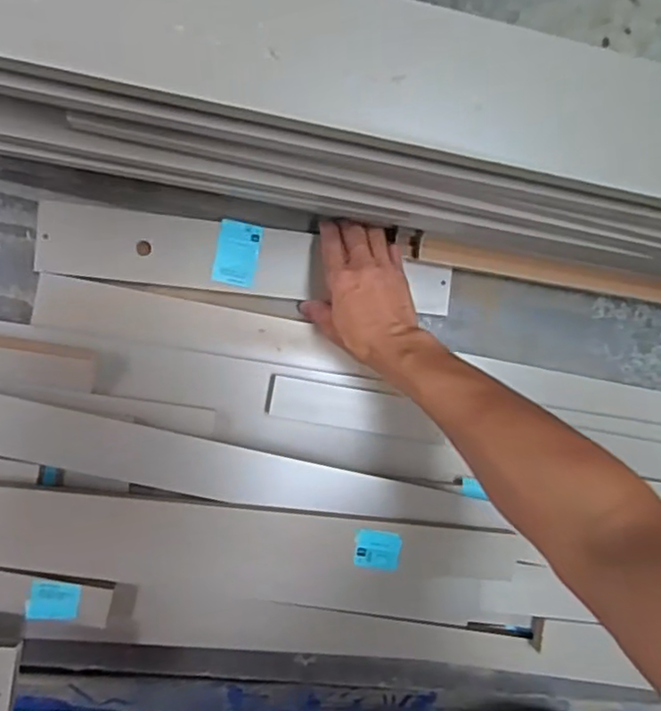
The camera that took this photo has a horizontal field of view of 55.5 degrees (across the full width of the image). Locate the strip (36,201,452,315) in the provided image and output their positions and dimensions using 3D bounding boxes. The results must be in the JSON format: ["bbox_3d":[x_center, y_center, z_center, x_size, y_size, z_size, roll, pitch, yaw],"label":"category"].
[{"bbox_3d":[-0.075,-0.092,0.616,0.397,0.022,0.069,6,94,-9],"label":"strip"}]

